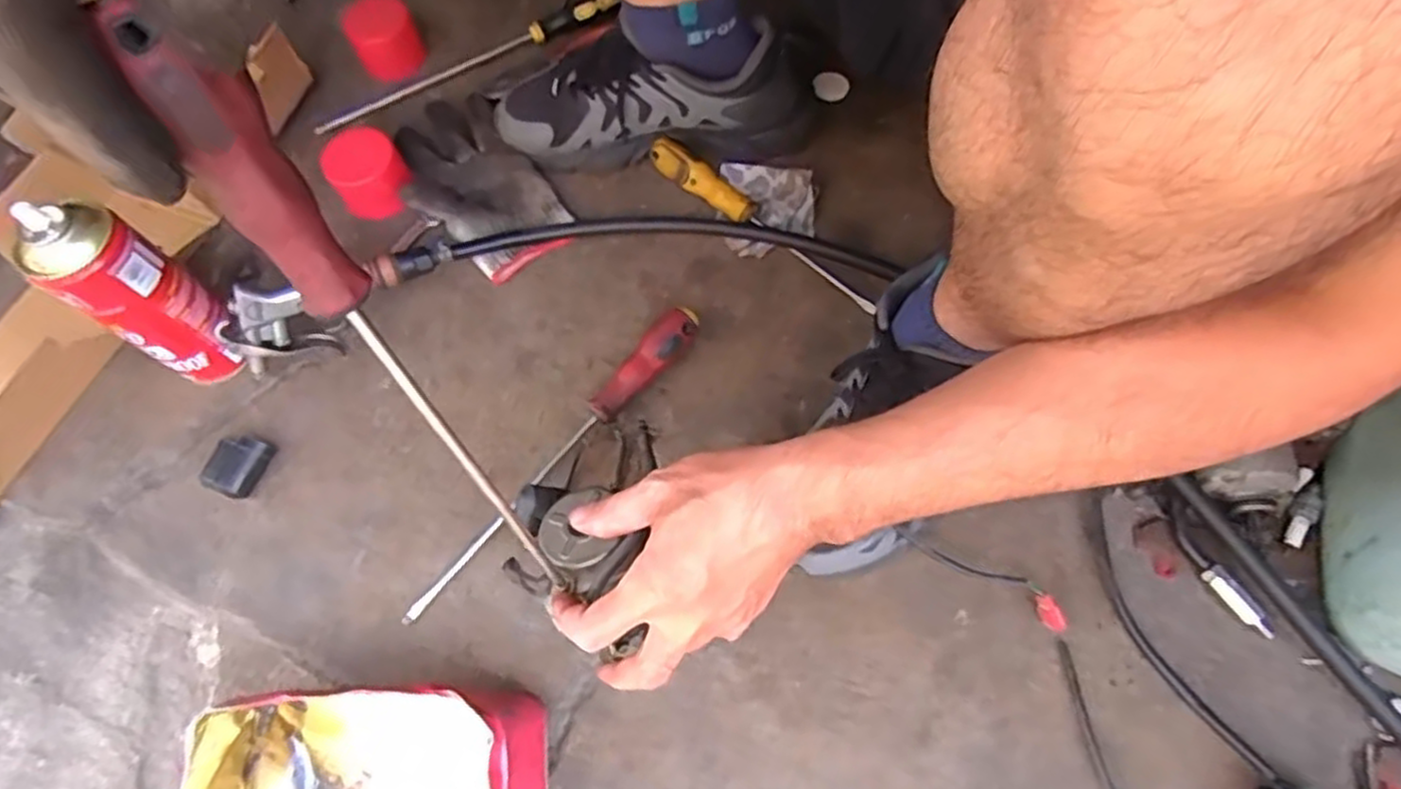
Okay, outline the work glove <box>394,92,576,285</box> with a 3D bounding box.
[{"bbox_3d":[-0.204,-0.190,0.657,0.108,0.033,0.195,-33,69,-11],"label":"work glove"}]

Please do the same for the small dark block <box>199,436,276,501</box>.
[{"bbox_3d":[-0.357,0.055,0.557,0.039,0.023,0.046,15,68,9],"label":"small dark block"}]

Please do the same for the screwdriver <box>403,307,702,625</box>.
[{"bbox_3d":[-0.109,0.043,0.544,0.027,0.031,0.302,40,74,18],"label":"screwdriver"}]

